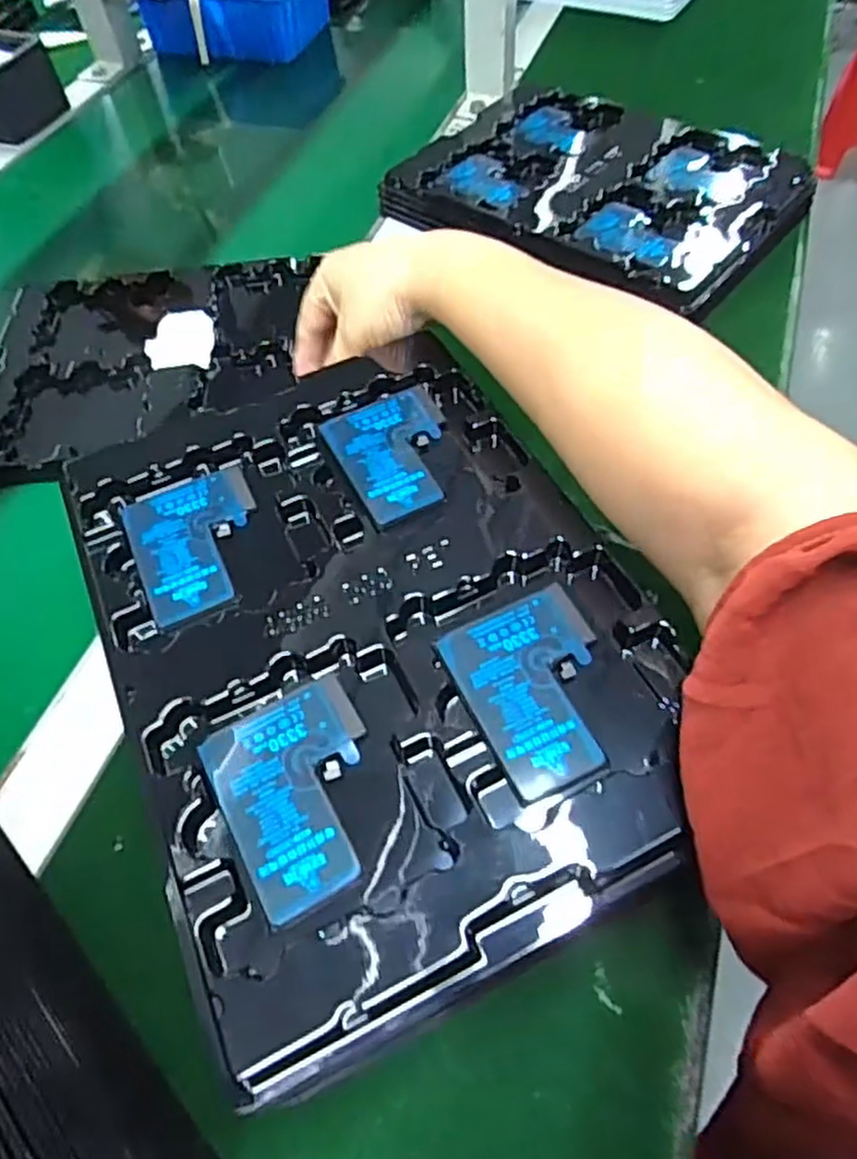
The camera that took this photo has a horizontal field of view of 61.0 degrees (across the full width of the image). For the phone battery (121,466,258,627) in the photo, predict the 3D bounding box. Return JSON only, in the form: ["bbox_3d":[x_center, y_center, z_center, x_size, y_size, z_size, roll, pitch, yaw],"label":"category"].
[{"bbox_3d":[-0.107,-0.018,0.340,0.058,0.004,0.078,-22,58,-11],"label":"phone battery"}]

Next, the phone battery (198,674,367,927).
[{"bbox_3d":[-0.046,0.077,0.269,0.058,0.004,0.075,-25,58,-13],"label":"phone battery"}]

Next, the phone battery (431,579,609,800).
[{"bbox_3d":[0.045,0.041,0.285,0.060,0.004,0.076,-23,58,-12],"label":"phone battery"}]

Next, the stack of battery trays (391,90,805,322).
[{"bbox_3d":[0.135,-0.318,0.598,0.293,0.038,0.231,35,65,24],"label":"stack of battery trays"}]

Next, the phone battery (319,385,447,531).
[{"bbox_3d":[-0.015,-0.064,0.361,0.058,0.004,0.078,-23,58,-12],"label":"phone battery"}]

